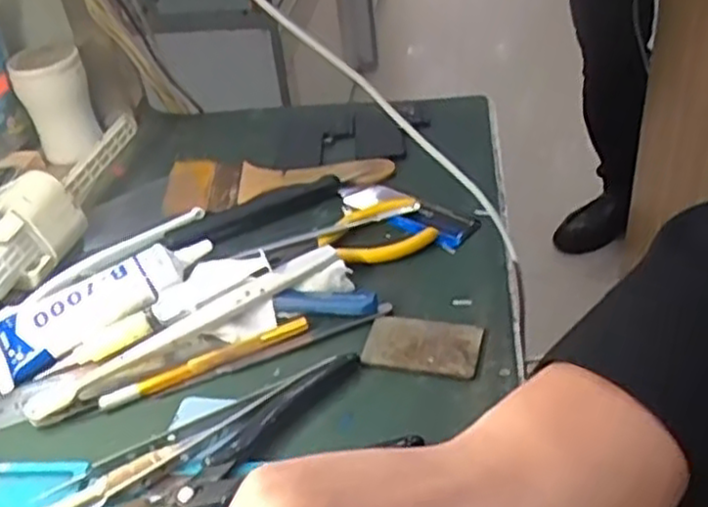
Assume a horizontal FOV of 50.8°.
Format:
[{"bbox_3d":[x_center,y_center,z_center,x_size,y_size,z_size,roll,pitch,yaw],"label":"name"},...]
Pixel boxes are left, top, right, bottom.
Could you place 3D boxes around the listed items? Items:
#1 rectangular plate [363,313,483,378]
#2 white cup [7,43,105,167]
[{"bbox_3d":[0.037,0.048,0.399,0.060,0.005,0.037,8,41,18],"label":"rectangular plate"},{"bbox_3d":[-0.237,-0.120,0.596,0.048,0.081,0.045,-4,38,3],"label":"white cup"}]

